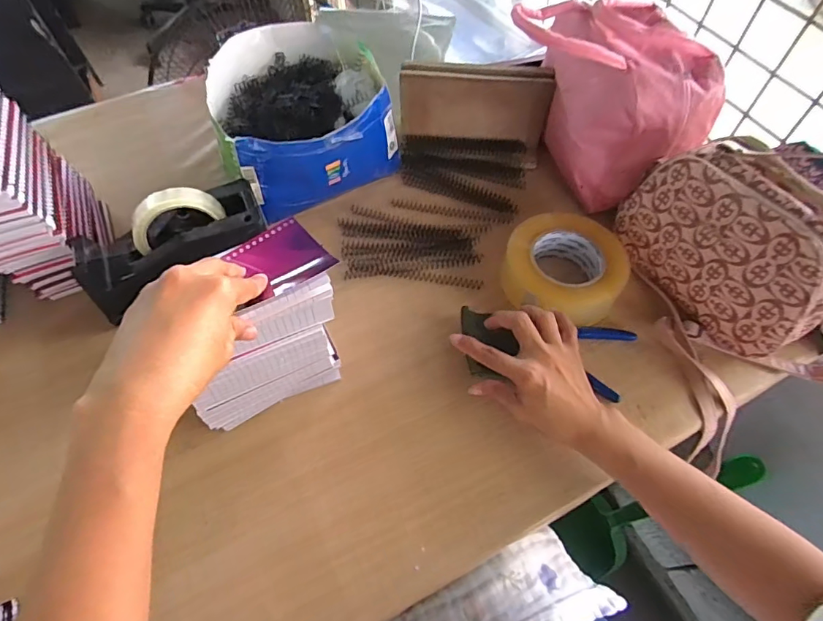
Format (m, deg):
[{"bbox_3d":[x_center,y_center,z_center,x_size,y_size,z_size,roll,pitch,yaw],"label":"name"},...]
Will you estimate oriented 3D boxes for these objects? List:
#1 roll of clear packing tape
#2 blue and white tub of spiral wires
[{"bbox_3d":[0.172,-0.049,0.536,0.133,0.050,0.125,22,61,14],"label":"roll of clear packing tape"},{"bbox_3d":[-0.142,-0.247,0.620,0.214,0.128,0.253,-17,60,-9],"label":"blue and white tub of spiral wires"}]

